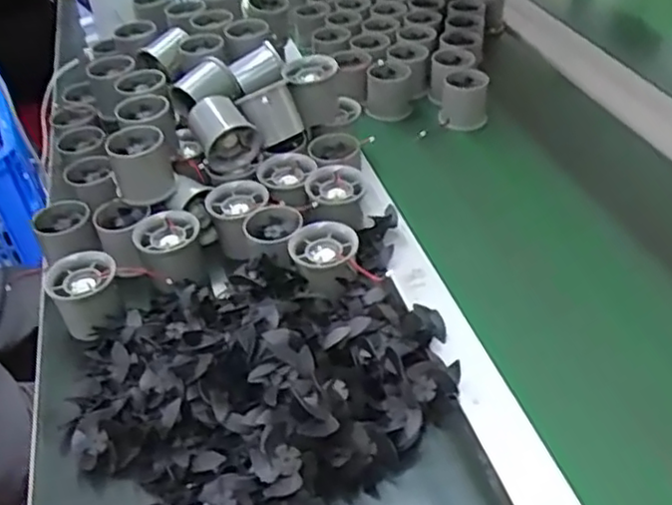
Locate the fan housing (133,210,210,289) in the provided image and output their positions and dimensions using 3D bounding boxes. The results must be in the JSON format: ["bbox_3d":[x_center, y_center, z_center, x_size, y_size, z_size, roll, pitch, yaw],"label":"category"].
[{"bbox_3d":[-0.146,0.003,0.616,0.056,0.058,0.068,-14,41,-11],"label":"fan housing"}]

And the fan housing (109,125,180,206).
[{"bbox_3d":[-0.182,-0.082,0.641,0.056,0.056,0.057,-17,41,-15],"label":"fan housing"}]

